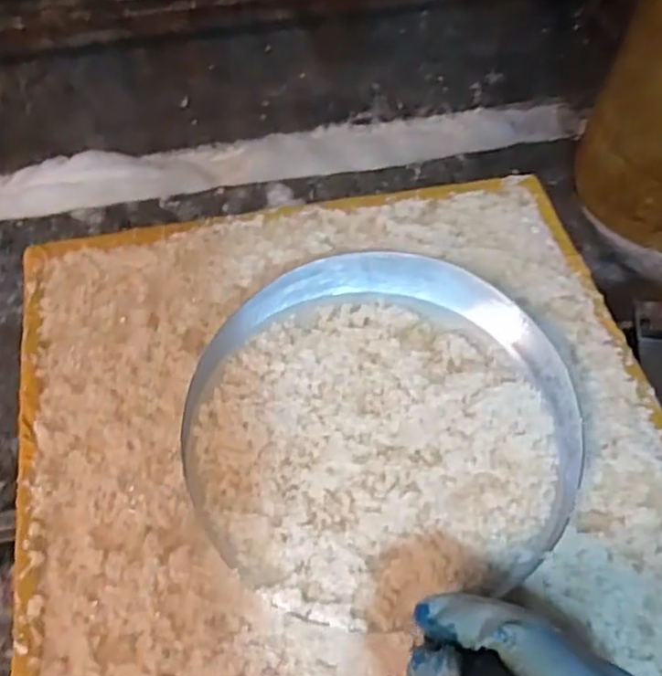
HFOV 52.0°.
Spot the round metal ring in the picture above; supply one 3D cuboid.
[{"bbox_3d":[0.039,0.065,0.555,0.316,0.043,0.306,1,57,-1],"label":"round metal ring"}]

